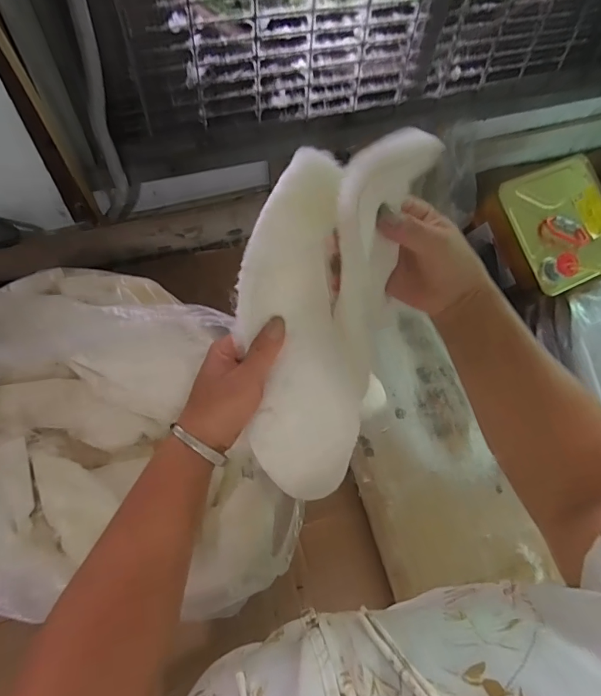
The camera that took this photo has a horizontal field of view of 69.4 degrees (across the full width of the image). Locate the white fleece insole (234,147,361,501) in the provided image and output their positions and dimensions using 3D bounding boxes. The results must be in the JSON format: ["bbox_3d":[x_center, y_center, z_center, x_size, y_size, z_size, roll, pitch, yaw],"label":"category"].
[{"bbox_3d":[-0.003,-0.006,0.345,0.088,0.039,0.263,-5,103,-6],"label":"white fleece insole"}]

